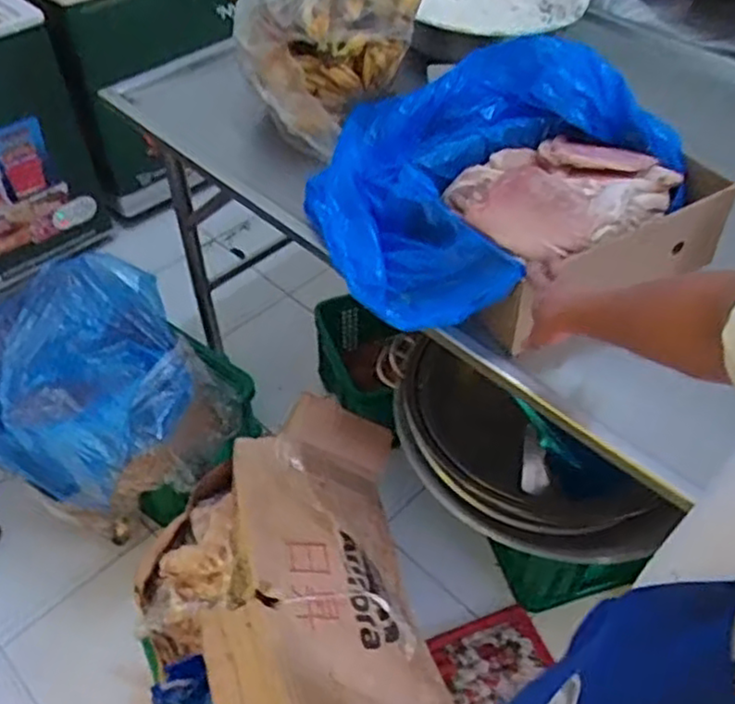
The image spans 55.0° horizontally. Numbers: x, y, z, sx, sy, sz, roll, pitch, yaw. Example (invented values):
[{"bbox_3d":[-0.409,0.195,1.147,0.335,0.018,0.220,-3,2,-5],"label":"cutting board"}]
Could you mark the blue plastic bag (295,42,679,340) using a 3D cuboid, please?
[{"bbox_3d":[0.179,-0.312,1.185,0.555,0.228,0.498,-27,54,-22],"label":"blue plastic bag"}]

